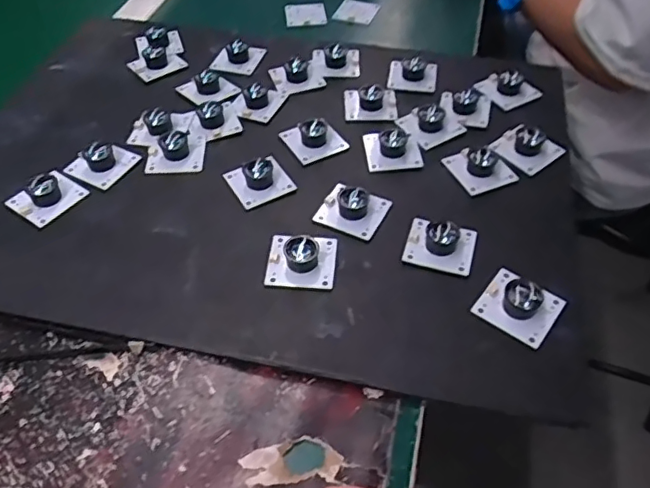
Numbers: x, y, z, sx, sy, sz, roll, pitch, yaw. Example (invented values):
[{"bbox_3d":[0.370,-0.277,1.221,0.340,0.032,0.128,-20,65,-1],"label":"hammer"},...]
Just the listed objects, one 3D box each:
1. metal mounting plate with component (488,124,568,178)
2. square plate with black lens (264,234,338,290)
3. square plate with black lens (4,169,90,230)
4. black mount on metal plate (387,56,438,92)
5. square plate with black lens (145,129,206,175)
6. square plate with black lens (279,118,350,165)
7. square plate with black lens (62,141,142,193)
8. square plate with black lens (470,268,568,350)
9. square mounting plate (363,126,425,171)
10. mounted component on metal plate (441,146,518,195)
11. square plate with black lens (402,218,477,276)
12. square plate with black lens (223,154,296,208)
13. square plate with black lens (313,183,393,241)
[{"bbox_3d":[0.159,-0.080,0.448,0.036,0.020,0.049,-32,57,-24],"label":"metal mounting plate with component"},{"bbox_3d":[-0.016,0.008,0.372,0.044,0.016,0.041,4,50,4],"label":"square plate with black lens"},{"bbox_3d":[-0.206,-0.038,0.417,0.039,0.017,0.045,29,56,22],"label":"square plate with black lens"},{"bbox_3d":[0.081,-0.159,0.523,0.044,0.024,0.038,7,51,6],"label":"black mount on metal plate"},{"bbox_3d":[-0.119,-0.078,0.450,0.044,0.017,0.044,-2,50,-2],"label":"square plate with black lens"},{"bbox_3d":[-0.008,-0.087,0.457,0.043,0.016,0.043,-23,54,-18],"label":"square plate with black lens"},{"bbox_3d":[-0.174,-0.067,0.440,0.042,0.019,0.042,25,54,19],"label":"square plate with black lens"},{"bbox_3d":[0.119,0.036,0.347,0.045,0.018,0.039,32,57,24],"label":"square plate with black lens"},{"bbox_3d":[0.054,-0.078,0.447,0.042,0.017,0.039,-4,50,-3],"label":"square mounting plate"},{"bbox_3d":[0.120,-0.062,0.435,0.041,0.015,0.045,-16,52,-13],"label":"mounted component on metal plate"},{"bbox_3d":[0.078,-0.003,0.380,0.044,0.017,0.042,14,52,12],"label":"square plate with black lens"},{"bbox_3d":[-0.050,-0.051,0.426,0.042,0.016,0.041,-25,55,-20],"label":"square plate with black lens"},{"bbox_3d":[0.020,-0.028,0.405,0.045,0.017,0.040,22,54,17],"label":"square plate with black lens"}]

